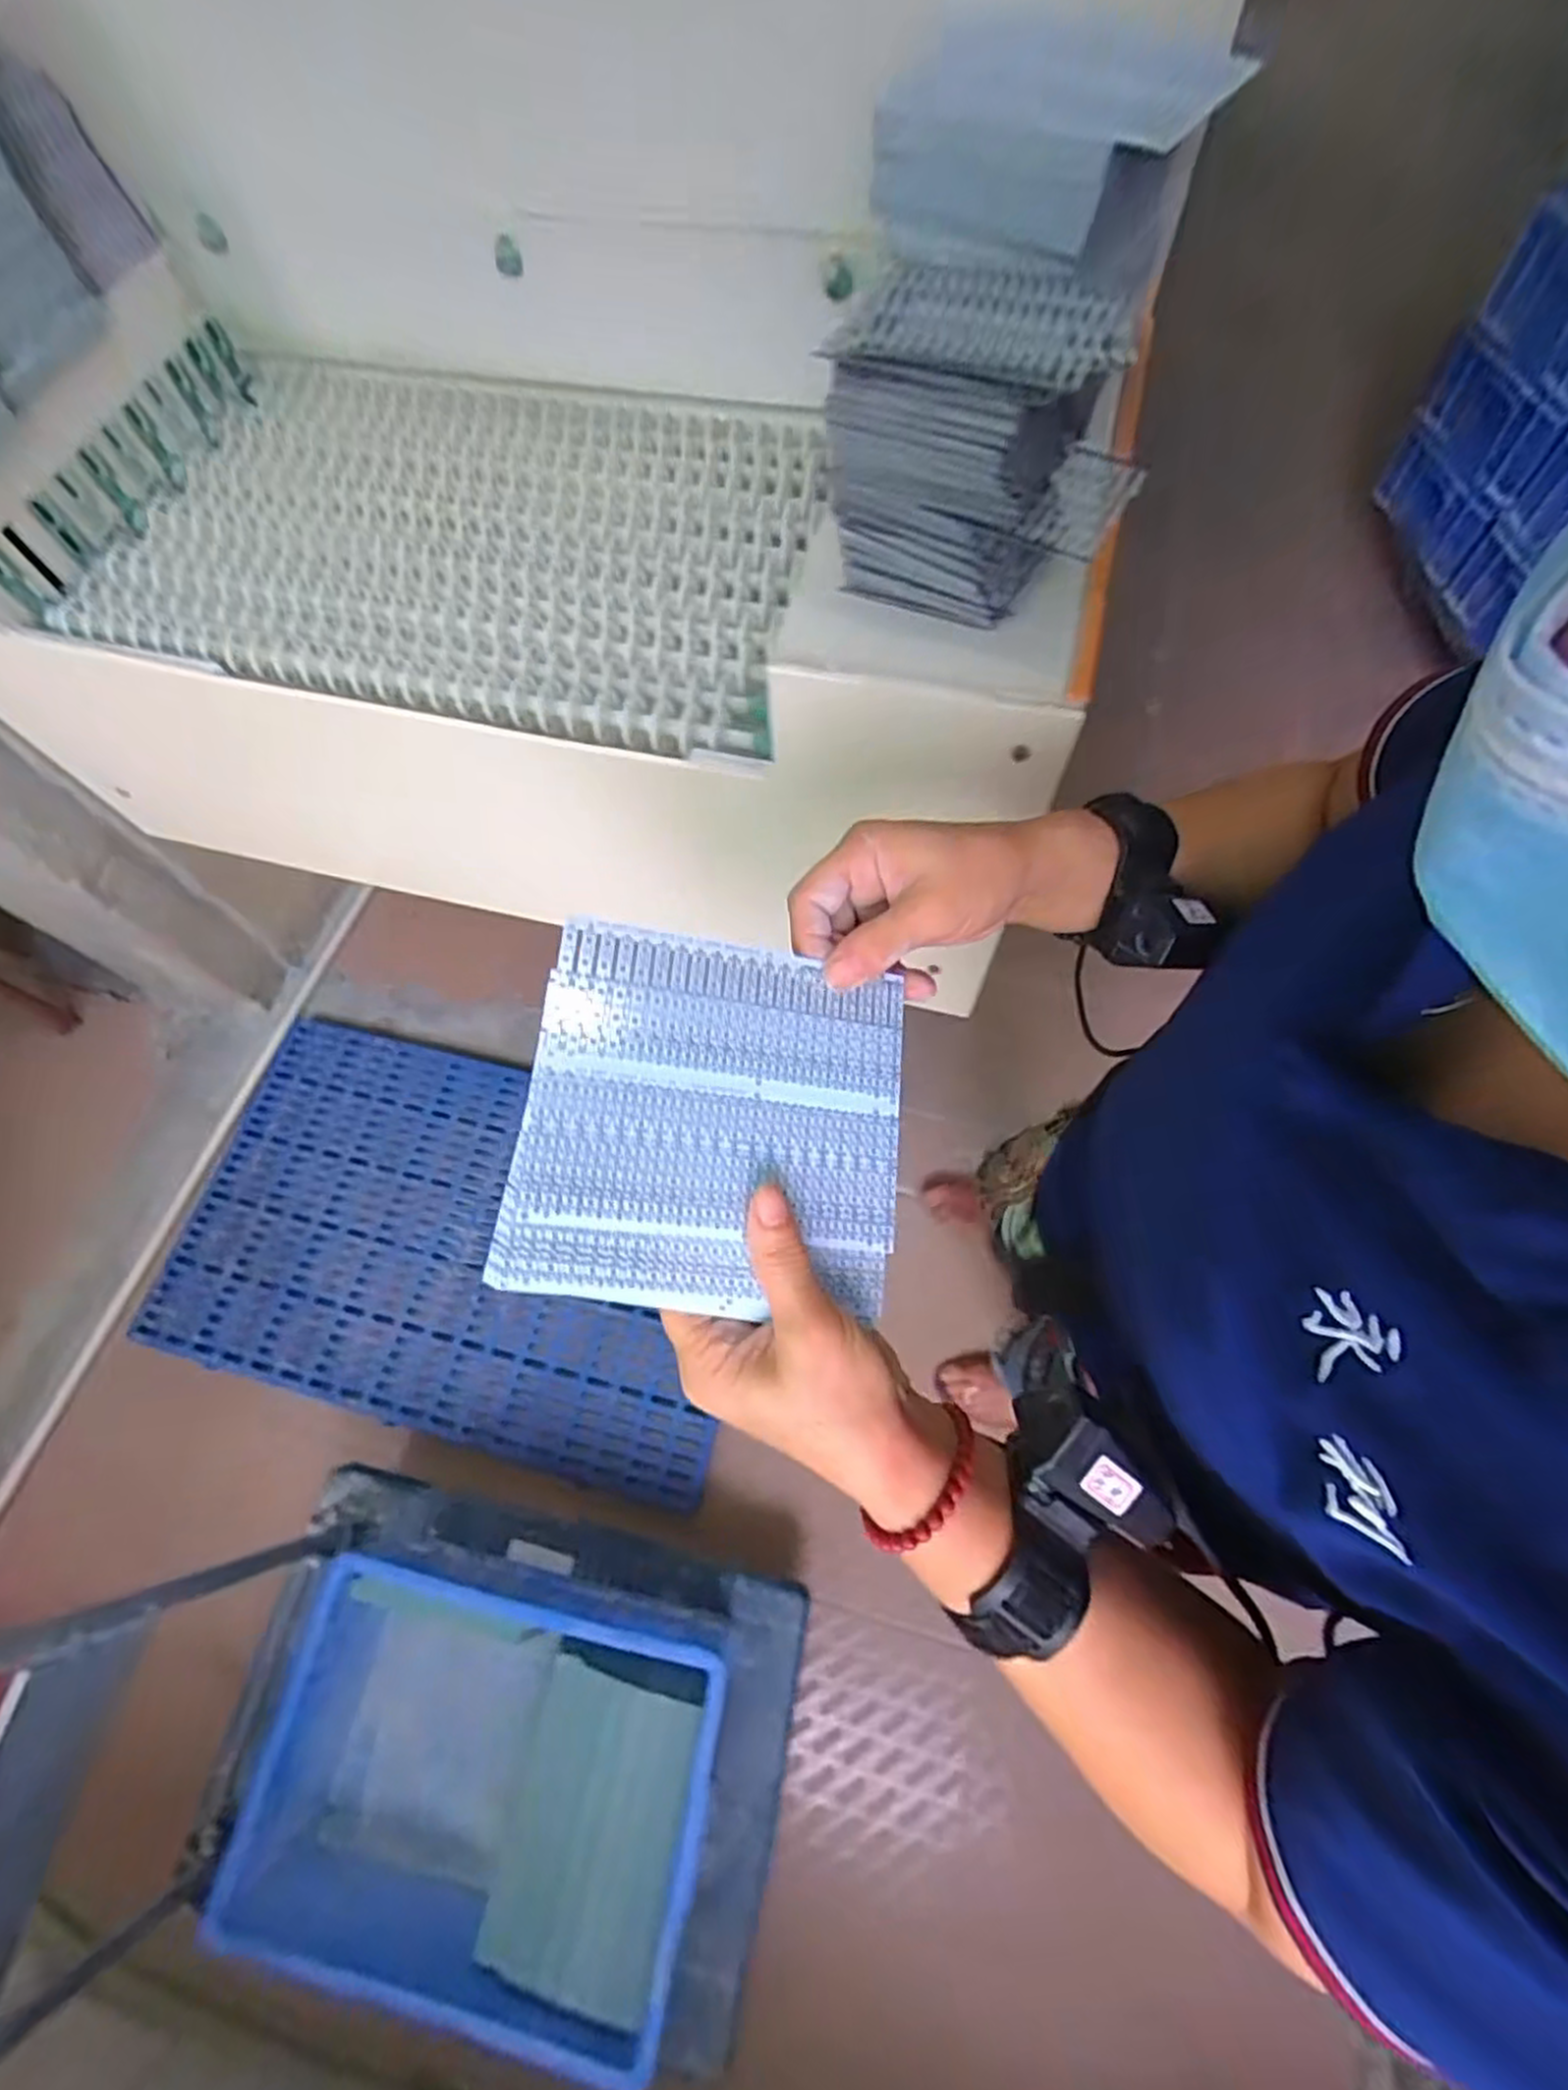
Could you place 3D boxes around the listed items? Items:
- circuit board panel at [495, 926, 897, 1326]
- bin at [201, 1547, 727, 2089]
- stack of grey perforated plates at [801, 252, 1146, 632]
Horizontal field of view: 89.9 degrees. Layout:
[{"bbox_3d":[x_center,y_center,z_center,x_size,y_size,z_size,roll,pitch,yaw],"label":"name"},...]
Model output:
[{"bbox_3d":[-0.024,0.029,0.312,0.148,0.004,0.142,9,75,-14],"label":"circuit board panel"},{"bbox_3d":[-0.330,0.826,0.909,0.491,0.174,0.350,11,67,7],"label":"bin"},{"bbox_3d":[0.112,-0.330,0.448,0.158,0.129,0.110,16,68,9],"label":"stack of grey perforated plates"}]

